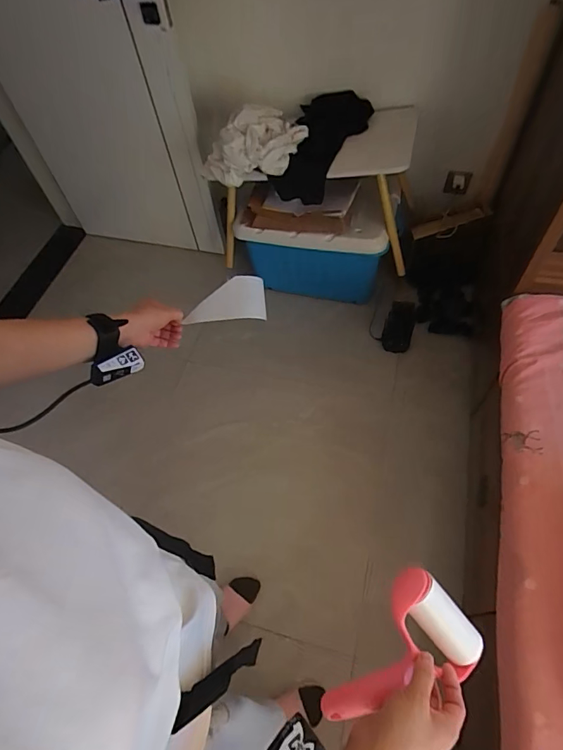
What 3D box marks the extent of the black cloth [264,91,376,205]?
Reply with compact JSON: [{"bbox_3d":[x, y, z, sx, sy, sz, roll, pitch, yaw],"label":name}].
[{"bbox_3d":[0.140,-0.784,1.434,0.210,0.138,0.468,27,80,20],"label":"black cloth"}]

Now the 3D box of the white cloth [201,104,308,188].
[{"bbox_3d":[-0.083,-0.740,1.393,0.343,0.155,0.203,-23,59,-10],"label":"white cloth"}]

